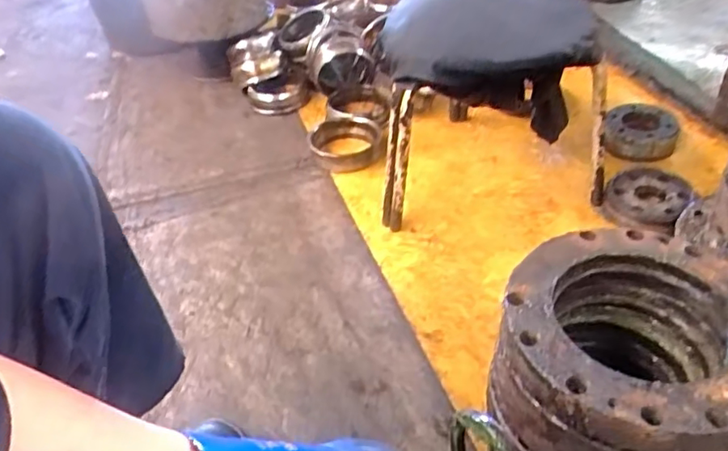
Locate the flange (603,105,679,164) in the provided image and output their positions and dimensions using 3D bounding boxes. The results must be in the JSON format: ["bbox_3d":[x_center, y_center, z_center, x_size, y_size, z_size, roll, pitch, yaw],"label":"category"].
[{"bbox_3d":[0.474,-0.160,1.017,0.116,0.039,0.116,-4,42,3],"label":"flange"}]

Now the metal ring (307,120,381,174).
[{"bbox_3d":[-0.036,-0.145,1.099,0.129,0.049,0.129,-4,42,3],"label":"metal ring"}]

